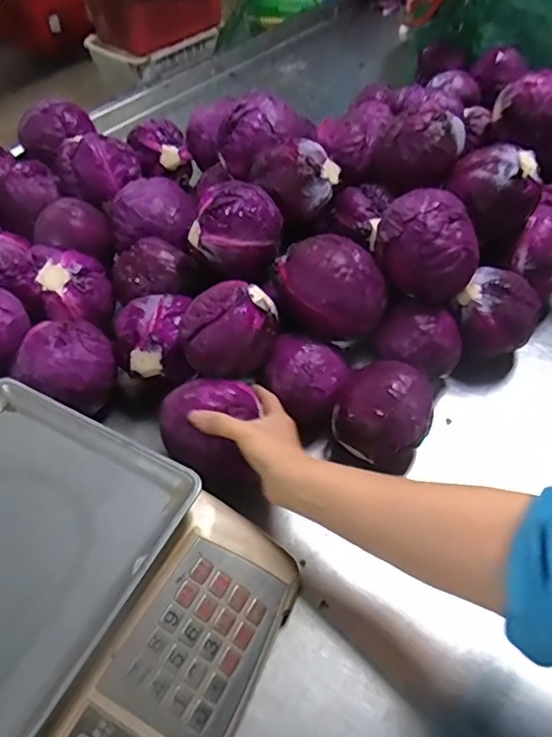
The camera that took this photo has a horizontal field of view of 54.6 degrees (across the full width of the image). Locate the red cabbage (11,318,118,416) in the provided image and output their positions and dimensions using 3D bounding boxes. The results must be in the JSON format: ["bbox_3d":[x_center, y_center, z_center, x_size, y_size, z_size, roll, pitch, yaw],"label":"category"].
[{"bbox_3d":[-0.224,0.001,0.586,0.099,0.092,0.109,-34,60,-24],"label":"red cabbage"}]

